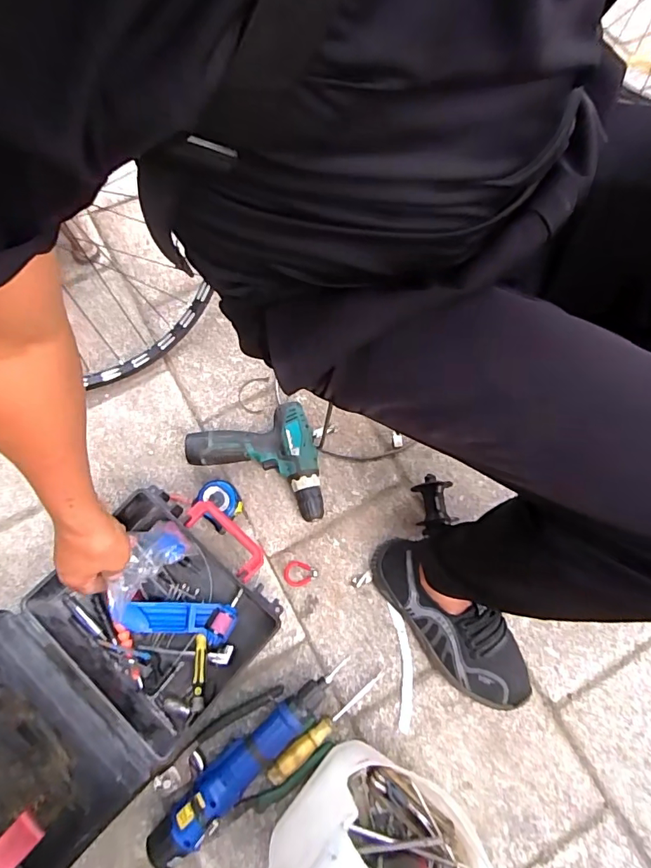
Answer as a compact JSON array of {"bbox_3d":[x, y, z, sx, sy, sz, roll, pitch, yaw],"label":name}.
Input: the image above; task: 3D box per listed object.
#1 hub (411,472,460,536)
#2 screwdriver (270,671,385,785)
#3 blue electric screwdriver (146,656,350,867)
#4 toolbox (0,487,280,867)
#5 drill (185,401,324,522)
[{"bbox_3d":[0.168,0.113,0.751,0.055,0.048,0.094,-6,71,-2],"label":"hub"},{"bbox_3d":[0.000,0.392,0.658,0.189,0.029,0.024,-40,76,-13],"label":"screwdriver"},{"bbox_3d":[-0.090,0.408,0.625,0.310,0.053,0.055,-41,76,-13],"label":"blue electric screwdriver"},{"bbox_3d":[-0.252,0.222,0.556,0.283,0.302,0.285,39,75,12],"label":"toolbox"},{"bbox_3d":[-0.101,0.065,0.760,0.189,0.057,0.182,-19,72,-7],"label":"drill"}]

